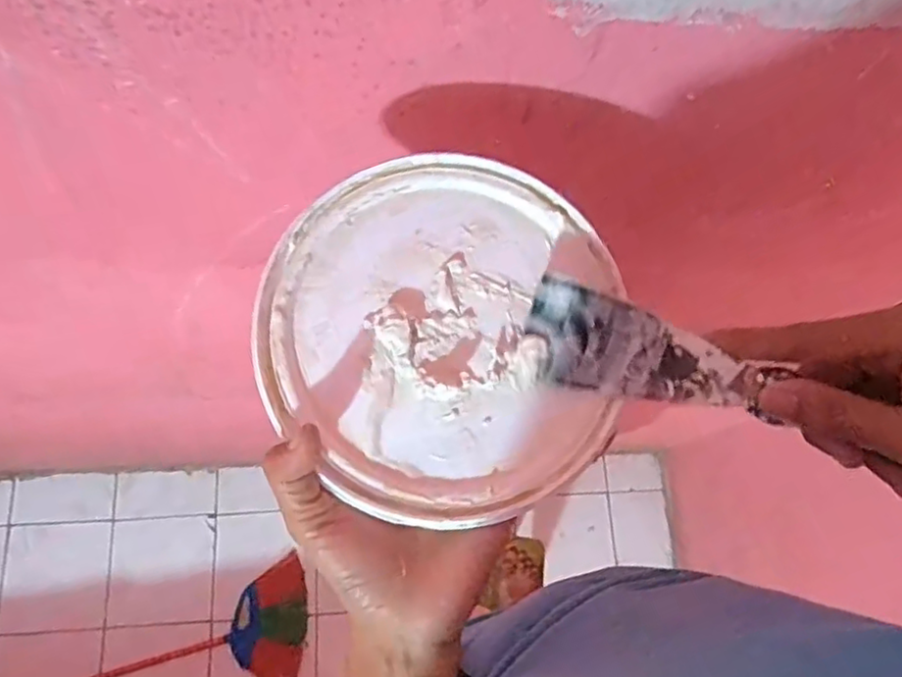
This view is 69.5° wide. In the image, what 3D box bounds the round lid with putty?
[{"bbox_3d":[-0.006,-0.004,0.314,0.165,0.019,0.171,0,74,-2],"label":"round lid with putty"}]

